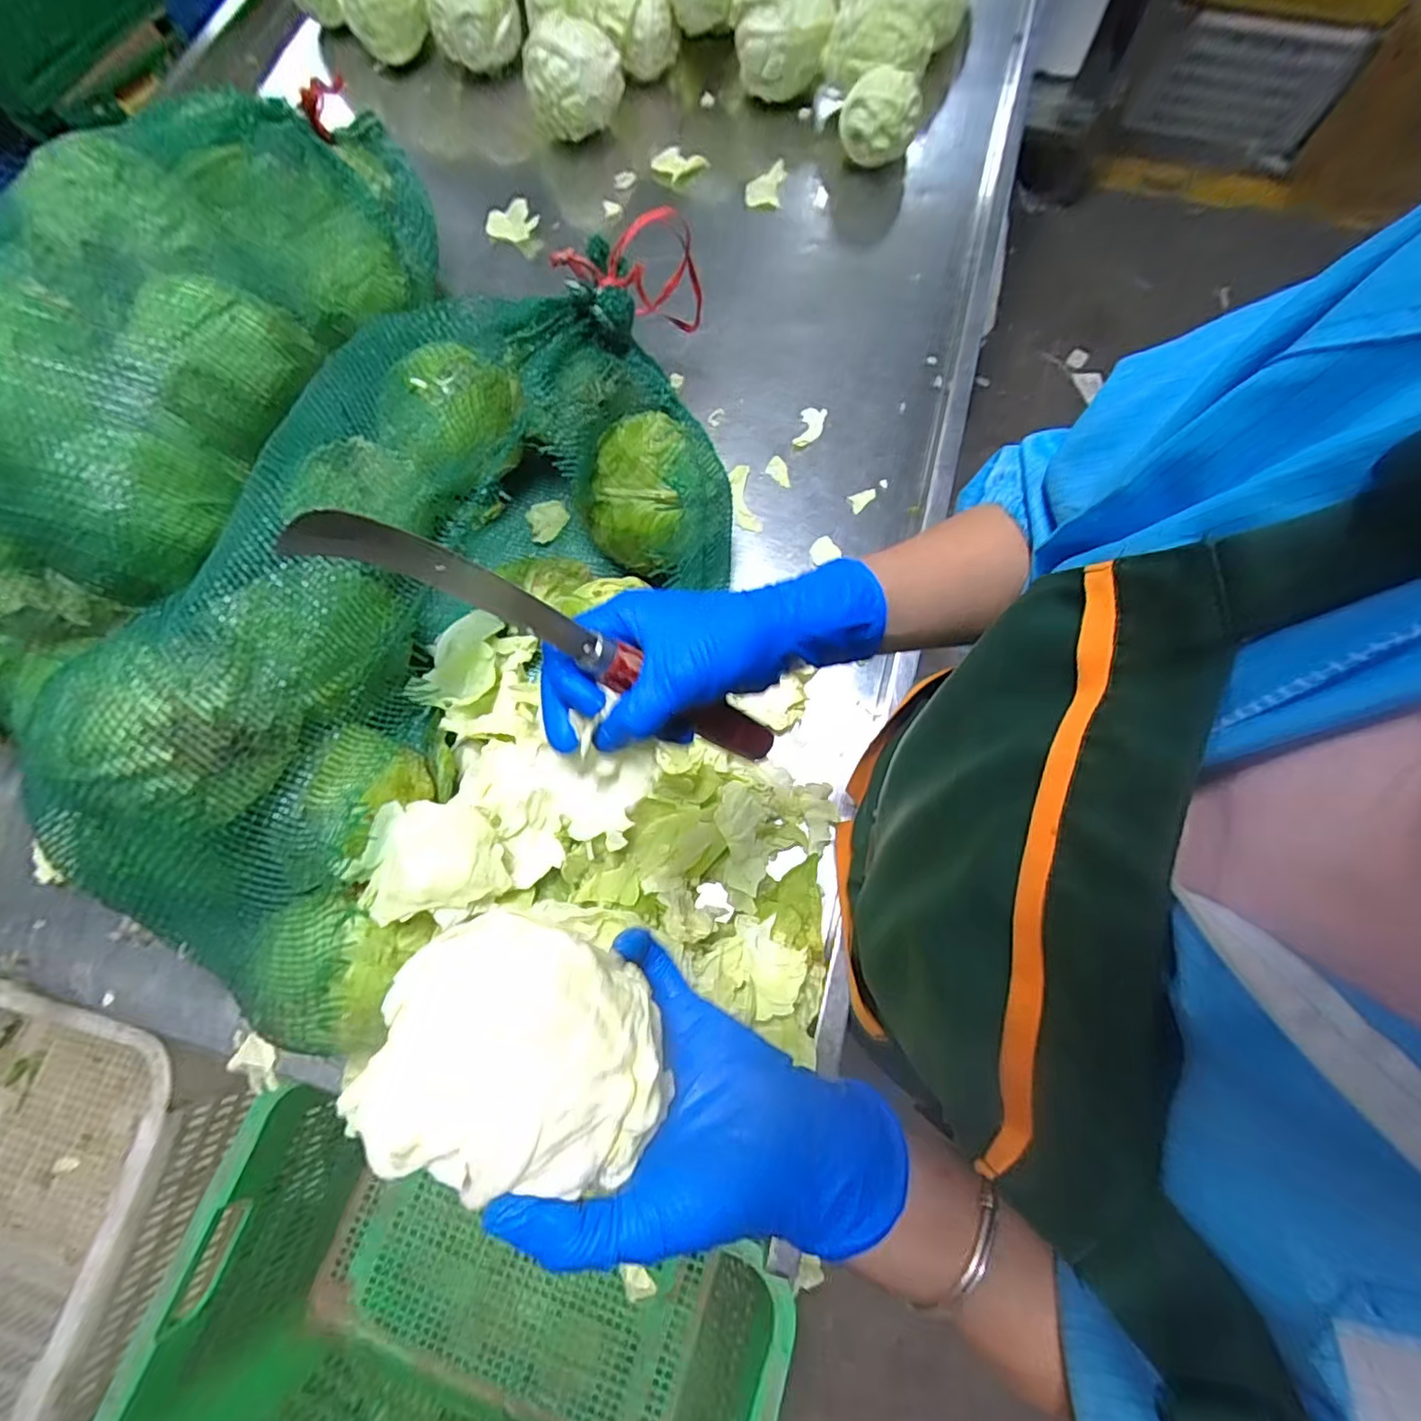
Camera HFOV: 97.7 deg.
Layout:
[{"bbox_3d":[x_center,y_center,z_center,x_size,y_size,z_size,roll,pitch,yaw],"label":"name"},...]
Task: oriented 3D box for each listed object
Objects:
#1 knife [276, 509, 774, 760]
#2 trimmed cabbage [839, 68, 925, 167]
[{"bbox_3d":[-0.049,-0.021,0.268,0.017,0.231,0.021,-5,66,44],"label":"knife"},{"bbox_3d":[0.214,-0.756,0.788,0.096,0.077,0.082,14,73,6],"label":"trimmed cabbage"}]

